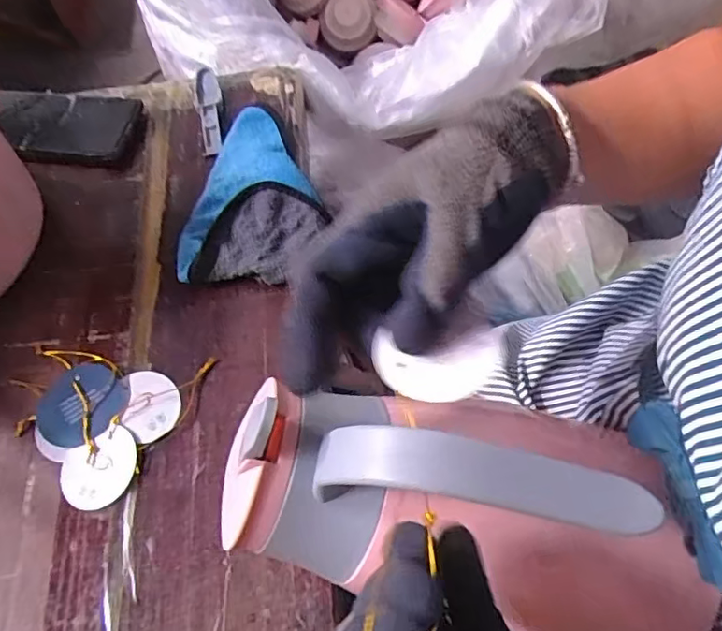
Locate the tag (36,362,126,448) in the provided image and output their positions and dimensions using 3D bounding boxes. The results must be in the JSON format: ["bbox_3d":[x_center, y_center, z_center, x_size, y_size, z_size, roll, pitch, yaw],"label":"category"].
[{"bbox_3d":[-0.194,0.061,0.395,0.057,0.008,0.058,-1,61,2],"label":"tag"}]

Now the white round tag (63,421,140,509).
[{"bbox_3d":[-0.169,0.100,0.372,0.050,0.004,0.045,-34,69,-11],"label":"white round tag"}]

